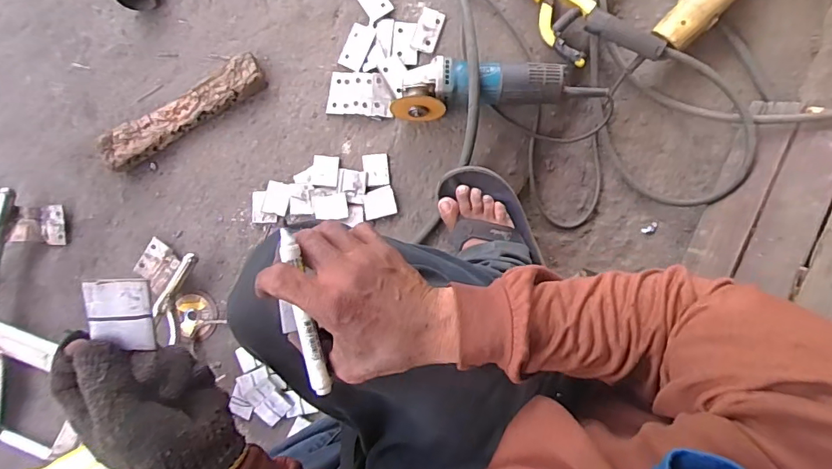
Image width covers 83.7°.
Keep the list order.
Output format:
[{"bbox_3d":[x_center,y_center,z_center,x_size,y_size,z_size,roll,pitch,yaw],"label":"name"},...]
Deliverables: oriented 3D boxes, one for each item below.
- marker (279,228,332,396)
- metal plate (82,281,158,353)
[{"bbox_3d":[-0.082,0.059,0.342,0.013,0.012,0.125,-12,95,8],"label":"marker"},{"bbox_3d":[-0.199,0.053,0.313,0.039,0.010,0.048,-1,103,-14],"label":"metal plate"}]

